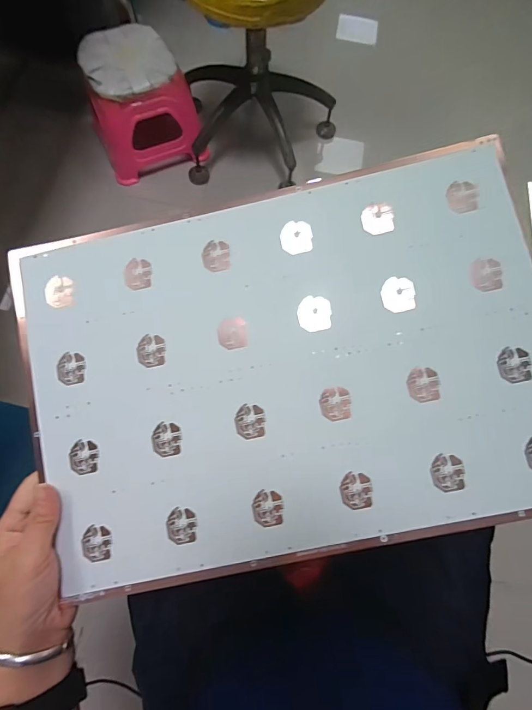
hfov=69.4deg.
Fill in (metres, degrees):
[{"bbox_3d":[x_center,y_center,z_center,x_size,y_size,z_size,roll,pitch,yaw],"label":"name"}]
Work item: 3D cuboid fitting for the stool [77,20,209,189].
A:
[{"bbox_3d":[-0.327,-0.655,1.010,0.268,0.231,0.254,-16,75,-6],"label":"stool"}]

